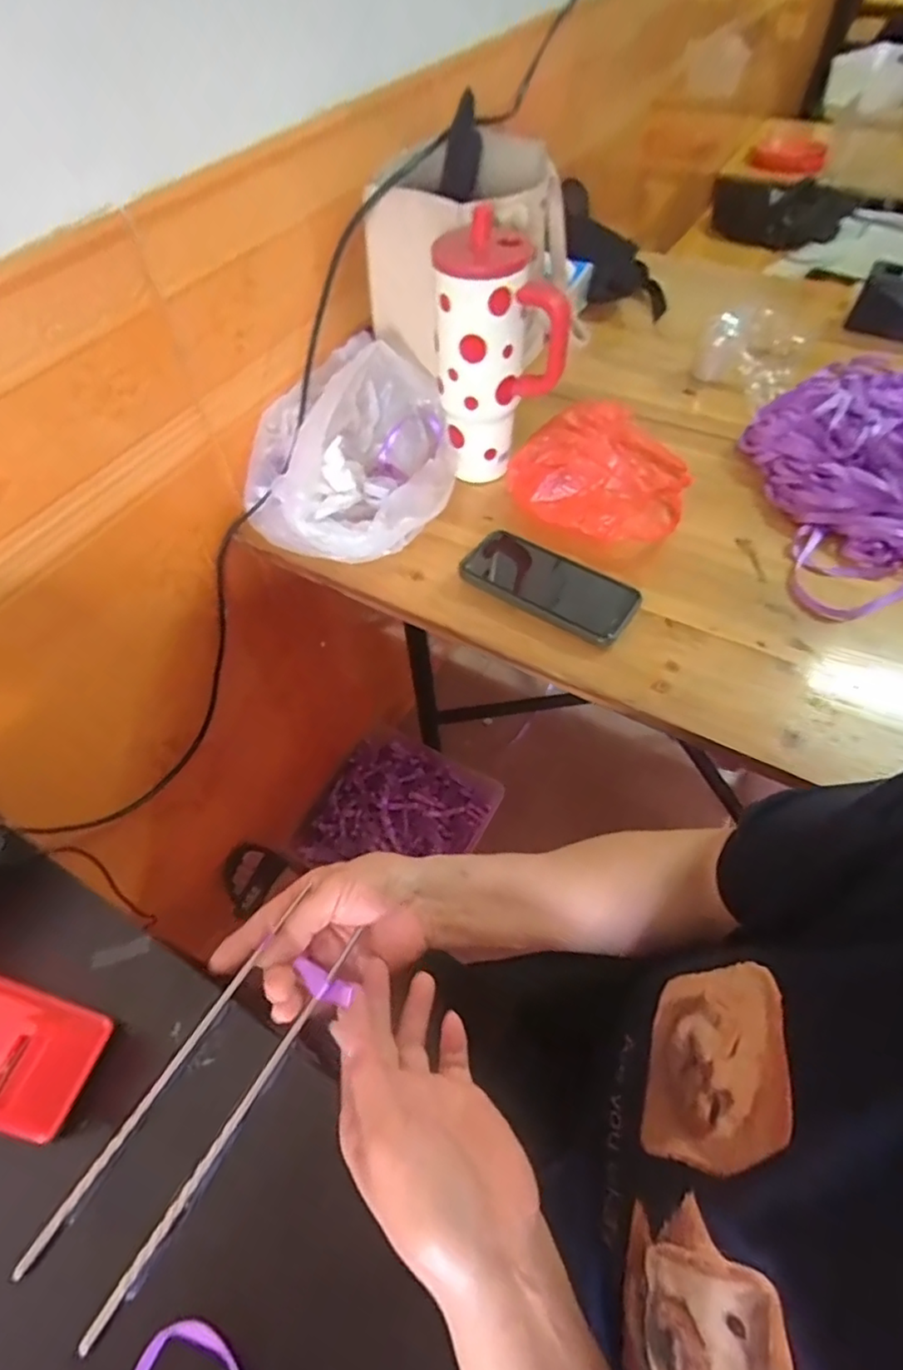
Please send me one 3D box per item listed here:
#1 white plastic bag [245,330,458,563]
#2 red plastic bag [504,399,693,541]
[{"bbox_3d":[-0.099,-0.240,0.626,0.211,0.106,0.255,12,57,11],"label":"white plastic bag"},{"bbox_3d":[0.167,-0.231,0.639,0.175,0.056,0.193,26,60,19],"label":"red plastic bag"}]

